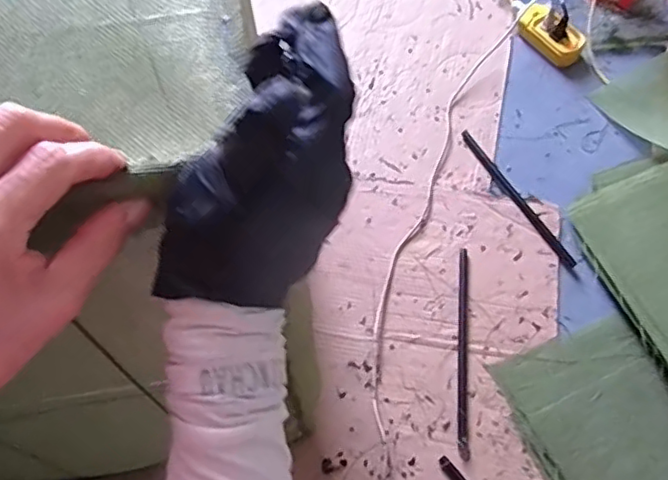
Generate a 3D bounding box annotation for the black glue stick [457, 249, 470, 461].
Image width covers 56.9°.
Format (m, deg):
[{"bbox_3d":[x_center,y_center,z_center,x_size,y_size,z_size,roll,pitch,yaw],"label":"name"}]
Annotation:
[{"bbox_3d":[0.168,0.137,0.799,0.015,0.006,0.276,4,62,5],"label":"black glue stick"}]

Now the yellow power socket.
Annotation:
[{"bbox_3d":[0.361,-0.348,1.036,0.067,0.041,0.125,-34,65,-15],"label":"yellow power socket"}]

